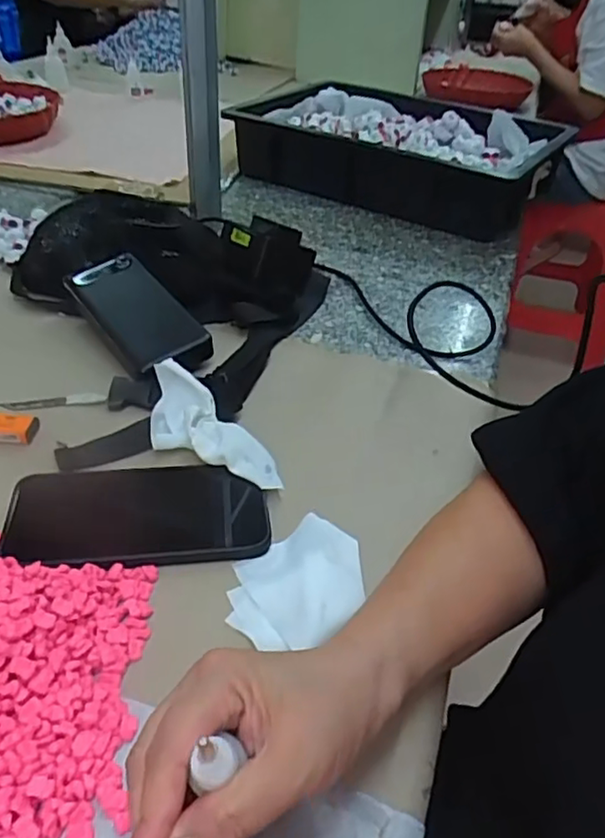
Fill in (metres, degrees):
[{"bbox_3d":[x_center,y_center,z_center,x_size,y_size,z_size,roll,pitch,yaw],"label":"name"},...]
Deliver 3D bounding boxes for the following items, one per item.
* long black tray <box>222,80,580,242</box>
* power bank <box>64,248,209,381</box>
[{"bbox_3d":[0.155,-0.431,1.005,0.452,0.096,0.323,21,42,22],"label":"long black tray"},{"bbox_3d":[-0.155,-0.102,0.580,0.075,0.020,0.156,-33,60,-15],"label":"power bank"}]

